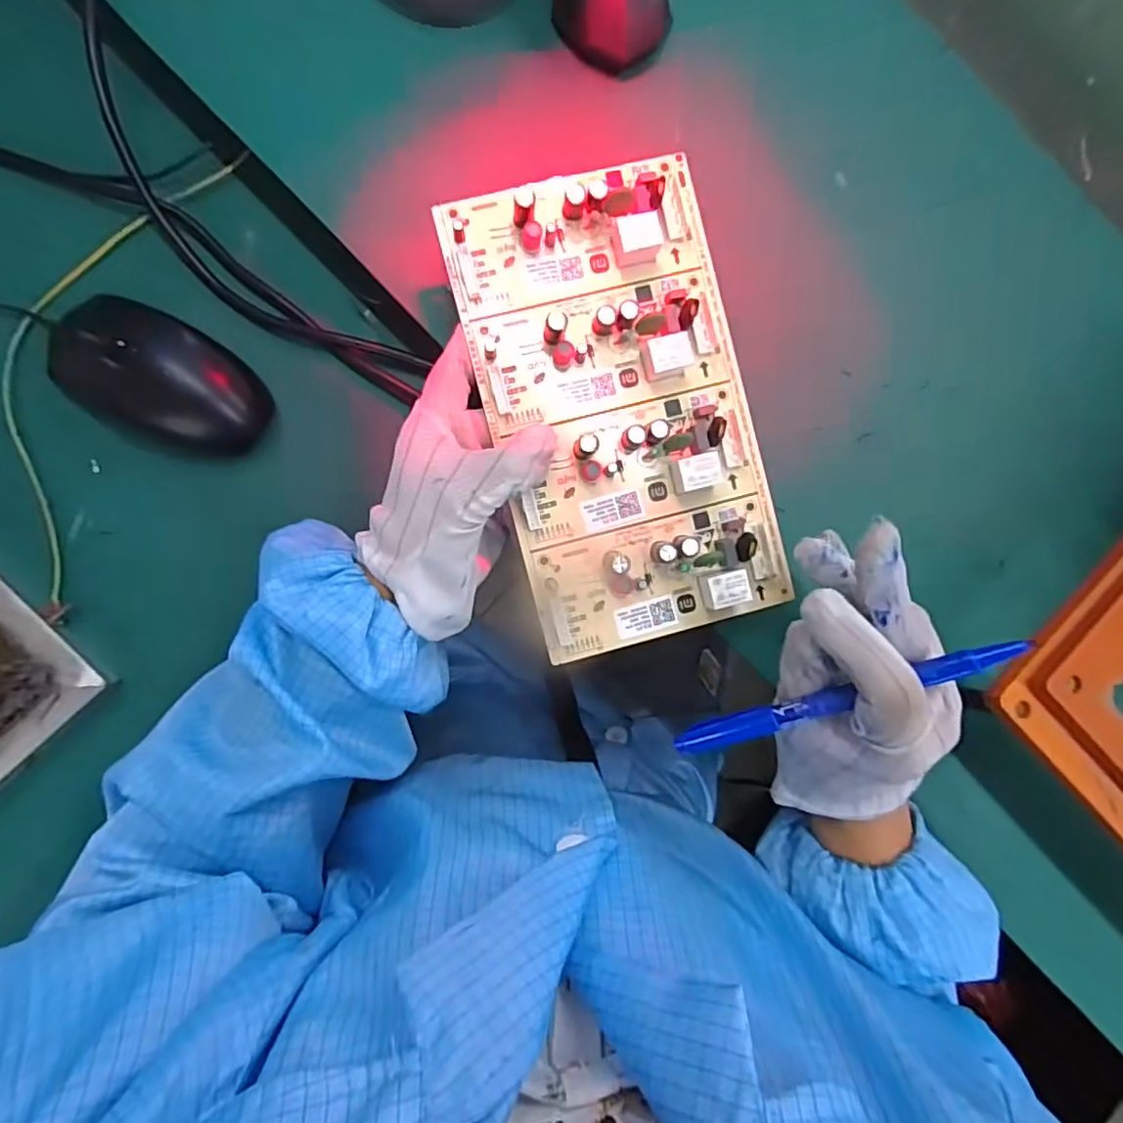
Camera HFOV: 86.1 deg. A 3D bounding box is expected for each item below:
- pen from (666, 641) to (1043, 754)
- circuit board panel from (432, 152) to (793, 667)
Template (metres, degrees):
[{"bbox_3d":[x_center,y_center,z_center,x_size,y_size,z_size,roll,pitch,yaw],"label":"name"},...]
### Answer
[{"bbox_3d":[0.110,0.057,0.243,0.135,0.015,0.010,-25,84,25],"label":"pen"},{"bbox_3d":[0.027,-0.073,0.282,0.119,0.016,0.220,-15,91,-4],"label":"circuit board panel"}]

